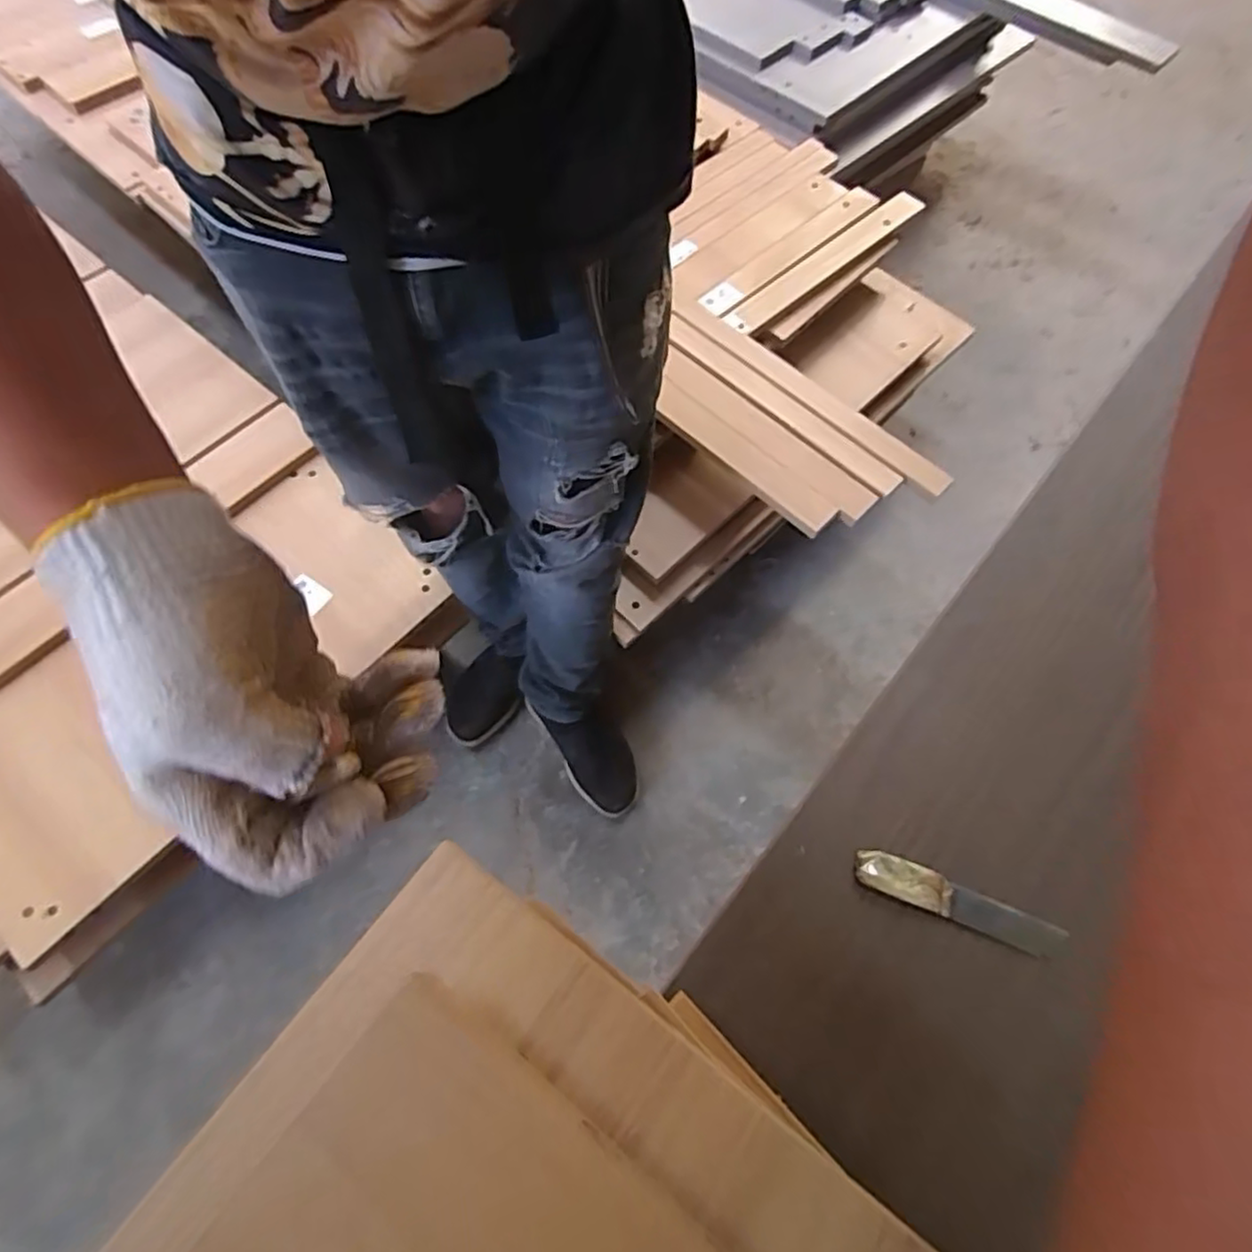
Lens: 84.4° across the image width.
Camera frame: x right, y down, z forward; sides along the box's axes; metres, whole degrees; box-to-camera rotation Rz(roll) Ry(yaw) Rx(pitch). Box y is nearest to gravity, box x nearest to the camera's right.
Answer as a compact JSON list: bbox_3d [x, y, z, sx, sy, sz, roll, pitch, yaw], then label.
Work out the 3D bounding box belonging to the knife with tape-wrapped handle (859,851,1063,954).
[{"bbox_3d":[0.171,0.142,0.357,0.102,0.005,0.020,20,65,10],"label":"knife with tape-wrapped handle"}]

